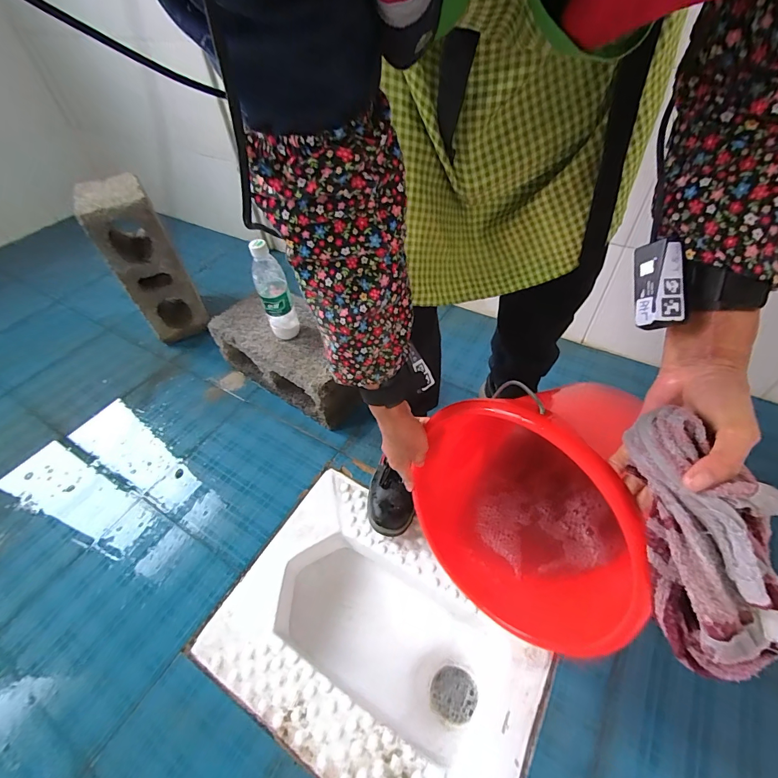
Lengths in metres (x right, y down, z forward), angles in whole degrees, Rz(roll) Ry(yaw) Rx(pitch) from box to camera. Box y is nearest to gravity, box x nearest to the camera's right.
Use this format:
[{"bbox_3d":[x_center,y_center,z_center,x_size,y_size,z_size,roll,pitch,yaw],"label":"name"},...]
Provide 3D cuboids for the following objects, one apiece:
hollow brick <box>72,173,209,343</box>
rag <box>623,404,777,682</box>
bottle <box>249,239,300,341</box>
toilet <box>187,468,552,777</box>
[{"bbox_3d":[-0.632,-0.318,1.024,0.143,0.373,0.200,-28,57,-13],"label":"hollow brick"},{"bbox_3d":[0.235,0.113,0.281,0.062,0.071,0.193,-8,83,-3],"label":"rag"},{"bbox_3d":[-0.241,-0.200,0.805,0.065,0.217,0.058,-19,56,-7],"label":"bottle"},{"bbox_3d":[-0.011,0.433,0.684,0.506,0.158,0.376,24,61,21],"label":"toilet"}]

